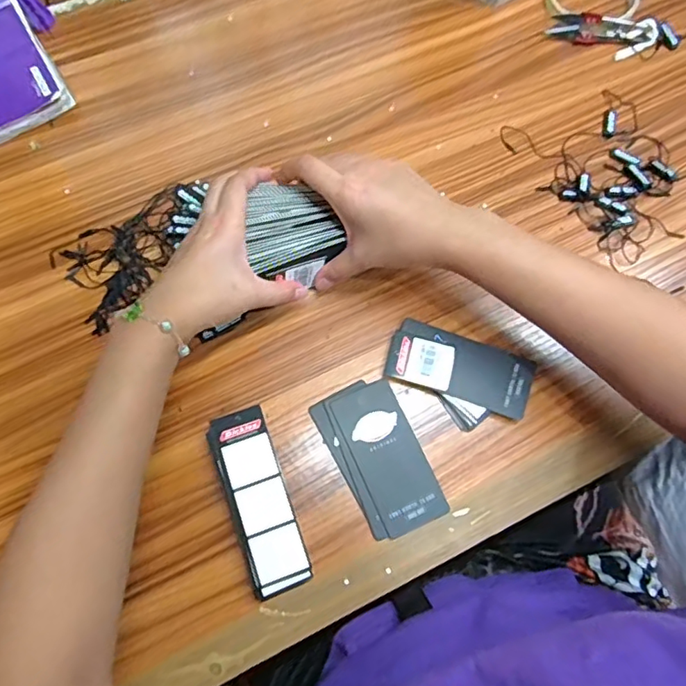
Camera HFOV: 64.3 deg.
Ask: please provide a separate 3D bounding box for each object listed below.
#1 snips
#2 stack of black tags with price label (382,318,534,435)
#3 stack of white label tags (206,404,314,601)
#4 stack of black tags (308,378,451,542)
[{"bbox_3d":[0.251,-0.299,0.526,0.105,0.019,0.034,3,72,0],"label":"snips"},{"bbox_3d":[0.089,0.027,0.425,0.110,0.010,0.065,19,73,5],"label":"stack of black tags with price label"},{"bbox_3d":[-0.060,0.111,0.388,0.043,0.017,0.127,-19,74,-7],"label":"stack of white label tags"},{"bbox_3d":[0.028,0.085,0.411,0.062,0.005,0.114,-27,75,-9],"label":"stack of black tags"}]

